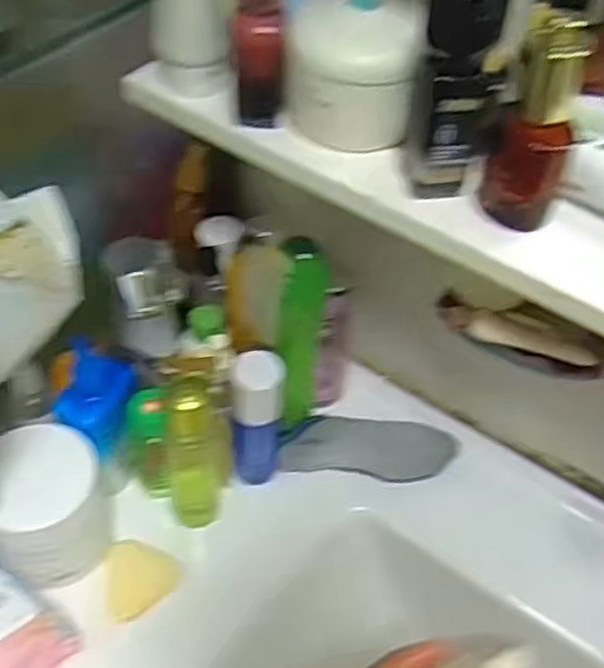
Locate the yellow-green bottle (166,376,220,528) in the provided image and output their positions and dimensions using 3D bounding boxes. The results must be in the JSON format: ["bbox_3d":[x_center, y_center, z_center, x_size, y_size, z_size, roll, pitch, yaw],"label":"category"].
[{"bbox_3d":[-0.085,0.095,0.593,0.042,0.152,0.038,-3,49,-7],"label":"yellow-green bottle"}]

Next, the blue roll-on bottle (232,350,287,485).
[{"bbox_3d":[-0.036,0.071,0.624,0.042,0.130,0.039,4,49,-2],"label":"blue roll-on bottle"}]

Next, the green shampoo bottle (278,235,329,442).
[{"bbox_3d":[-0.001,0.012,0.615,0.035,0.198,0.059,5,49,-1],"label":"green shampoo bottle"}]

